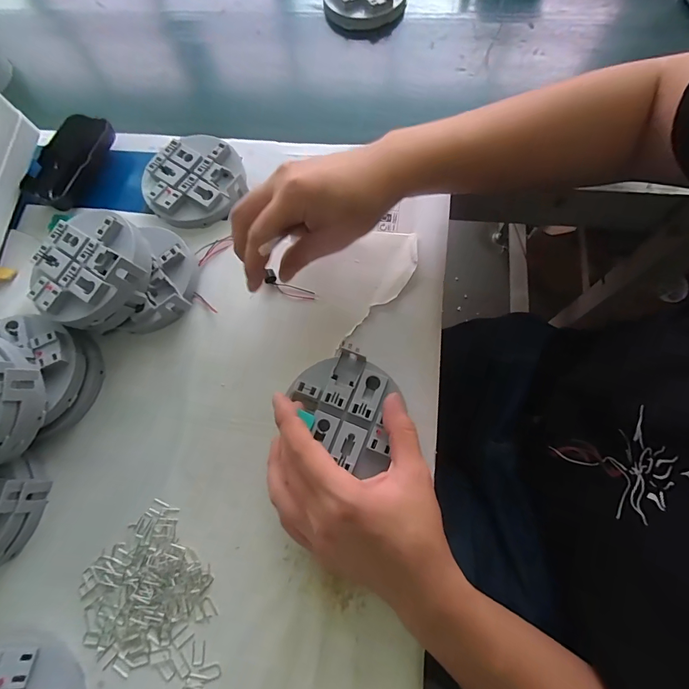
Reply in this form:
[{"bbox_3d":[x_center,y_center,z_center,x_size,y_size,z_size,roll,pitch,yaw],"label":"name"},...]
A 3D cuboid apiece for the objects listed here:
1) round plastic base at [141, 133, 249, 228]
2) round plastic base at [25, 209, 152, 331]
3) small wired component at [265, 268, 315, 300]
[{"bbox_3d":[-0.155,-0.172,0.397,0.100,0.022,0.100,-1,72,2],"label":"round plastic base"},{"bbox_3d":[-0.215,-0.066,0.334,0.096,0.040,0.098,-2,75,8],"label":"round plastic base"},{"bbox_3d":[-0.053,-0.054,0.364,0.051,0.005,0.015,28,75,4],"label":"small wired component"}]

